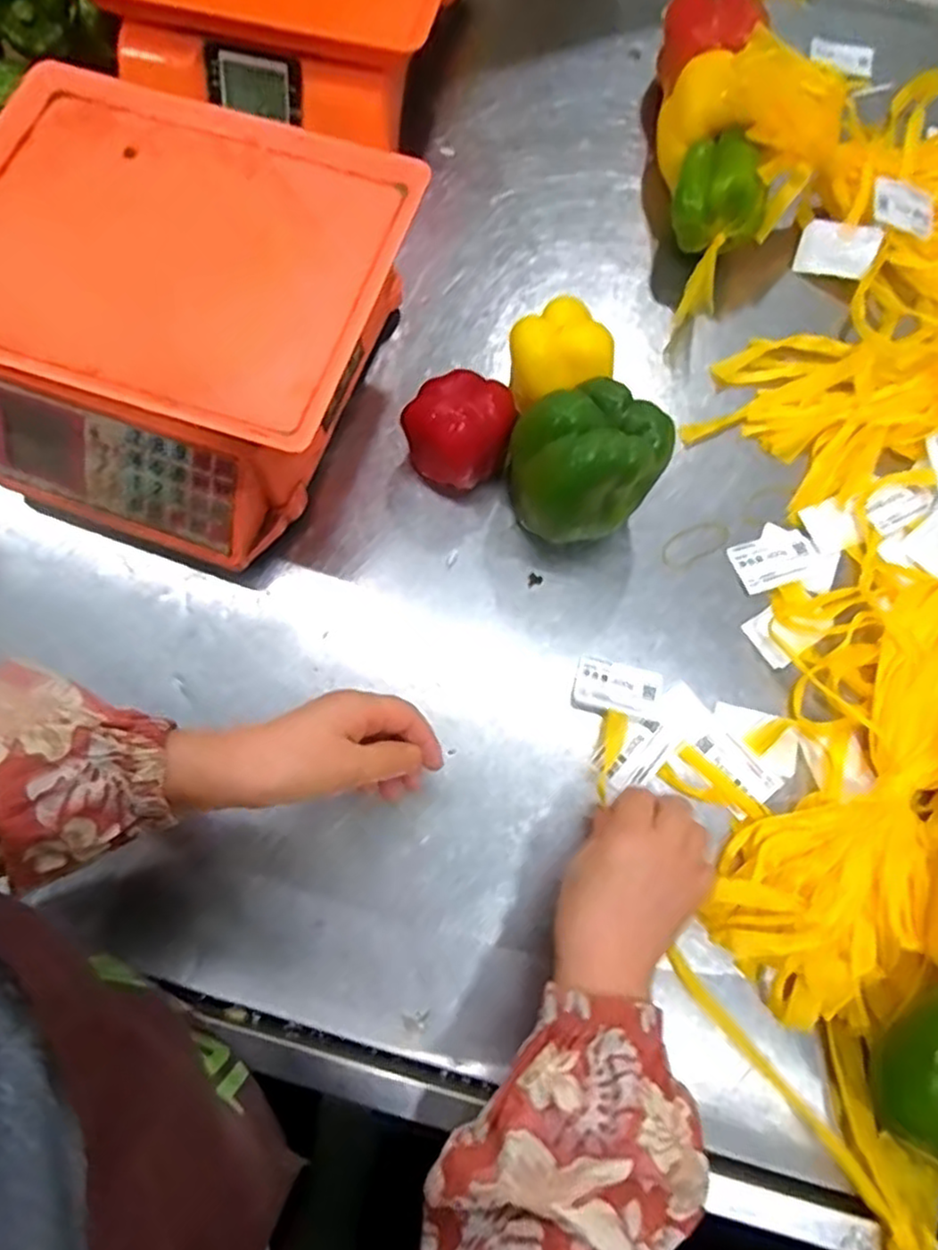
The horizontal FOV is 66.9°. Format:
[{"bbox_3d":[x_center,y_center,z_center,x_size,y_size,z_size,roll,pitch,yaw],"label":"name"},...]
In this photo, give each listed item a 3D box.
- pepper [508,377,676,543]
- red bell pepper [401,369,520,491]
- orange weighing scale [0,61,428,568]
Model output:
[{"bbox_3d":[0.078,-0.104,0.500,0.097,0.116,0.089,0,74,-1],"label":"pepper"},{"bbox_3d":[-0.006,-0.142,0.528,0.076,0.074,0.070,0,74,-1],"label":"red bell pepper"},{"bbox_3d":[-0.209,-0.210,0.517,0.289,0.130,0.286,19,74,4],"label":"orange weighing scale"}]

